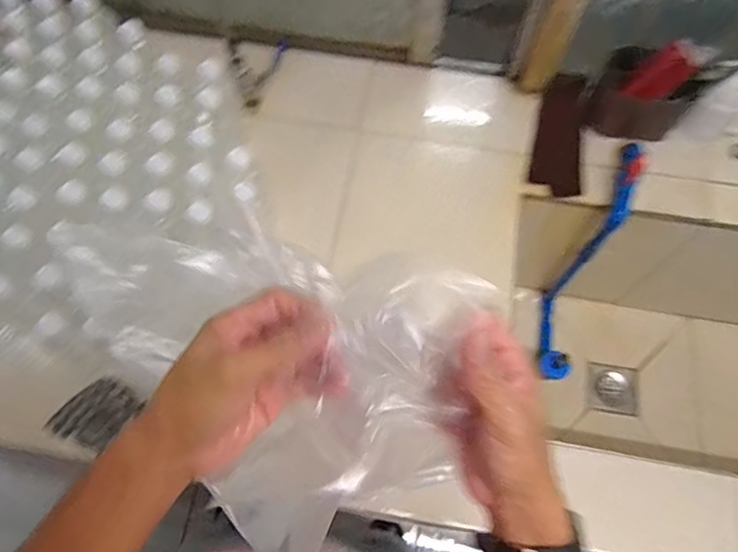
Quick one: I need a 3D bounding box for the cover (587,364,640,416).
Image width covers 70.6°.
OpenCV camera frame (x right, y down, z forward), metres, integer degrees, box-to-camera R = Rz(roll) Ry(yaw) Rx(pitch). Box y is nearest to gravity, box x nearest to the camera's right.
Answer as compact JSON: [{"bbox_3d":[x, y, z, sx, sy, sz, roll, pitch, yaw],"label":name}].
[{"bbox_3d":[0.530,0.244,1.125,0.105,0.024,0.099,9,67,3],"label":"cover"}]

